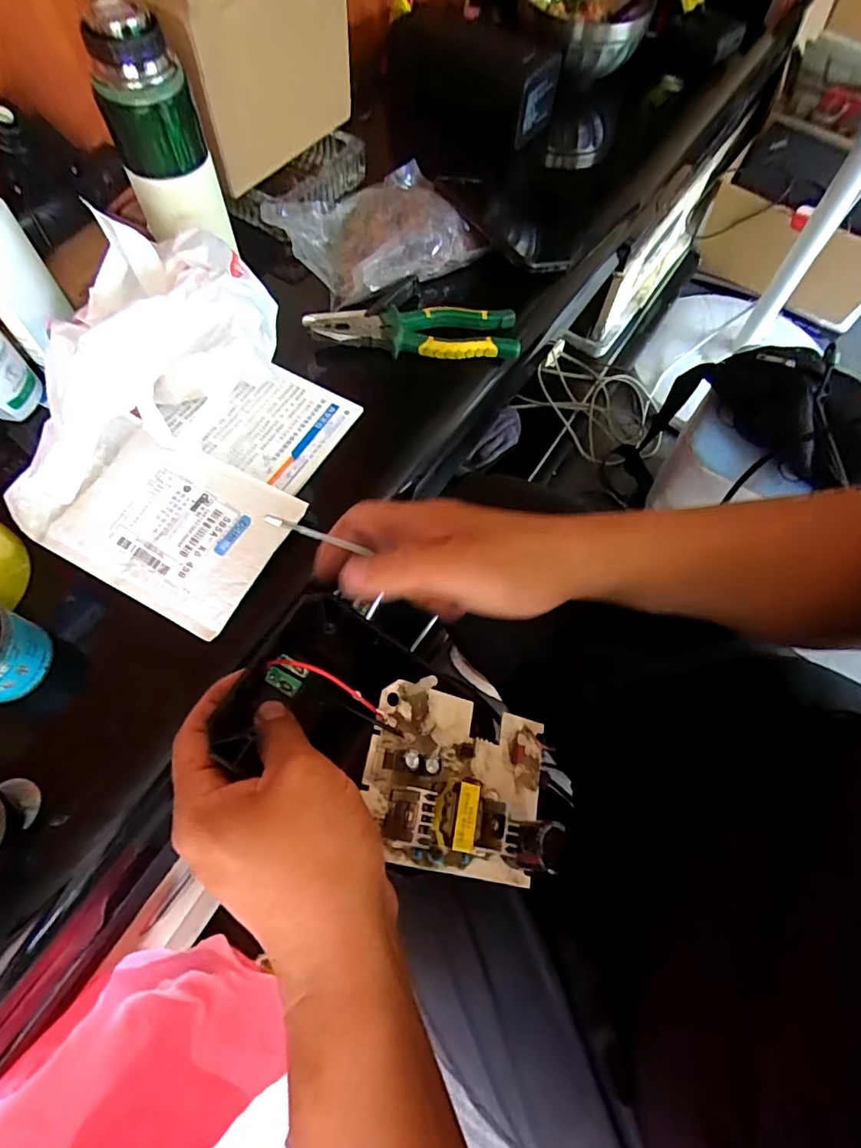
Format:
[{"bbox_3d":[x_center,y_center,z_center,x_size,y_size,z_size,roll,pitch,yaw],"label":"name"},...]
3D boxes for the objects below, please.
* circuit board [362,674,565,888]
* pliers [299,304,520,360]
[{"bbox_3d":[0.021,0.099,0.266,0.100,0.037,0.085,21,59,-20],"label":"circuit board"},{"bbox_3d":[-0.017,-0.230,0.519,0.200,0.021,0.050,-1,65,-2],"label":"pliers"}]

